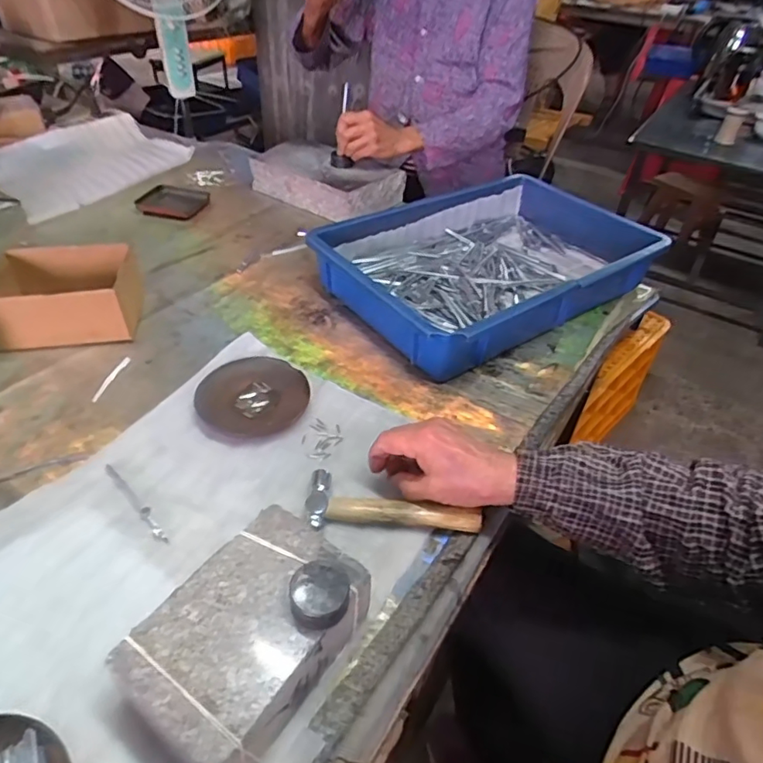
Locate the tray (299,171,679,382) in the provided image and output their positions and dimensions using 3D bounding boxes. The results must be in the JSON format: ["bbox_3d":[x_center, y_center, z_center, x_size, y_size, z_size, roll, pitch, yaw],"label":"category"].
[{"bbox_3d":[0.165,-0.170,0.768,0.457,0.090,0.279,-23,48,-28],"label":"tray"}]

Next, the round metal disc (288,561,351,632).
[{"bbox_3d":[-0.040,0.140,0.357,0.038,0.023,0.036,3,42,-2],"label":"round metal disc"}]

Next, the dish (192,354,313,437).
[{"bbox_3d":[-0.134,0.015,0.583,0.109,0.014,0.106,3,42,-2],"label":"dish"}]

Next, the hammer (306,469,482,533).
[{"bbox_3d":[0.010,0.108,0.489,0.147,0.028,0.051,3,42,-2],"label":"hammer"}]

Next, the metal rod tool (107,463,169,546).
[{"bbox_3d":[-0.215,0.105,0.481,0.010,0.006,0.109,-30,53,-34],"label":"metal rod tool"}]

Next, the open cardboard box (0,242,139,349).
[{"bbox_3d":[-0.374,-0.104,0.647,0.155,0.060,0.122,-5,43,-11],"label":"open cardboard box"}]

